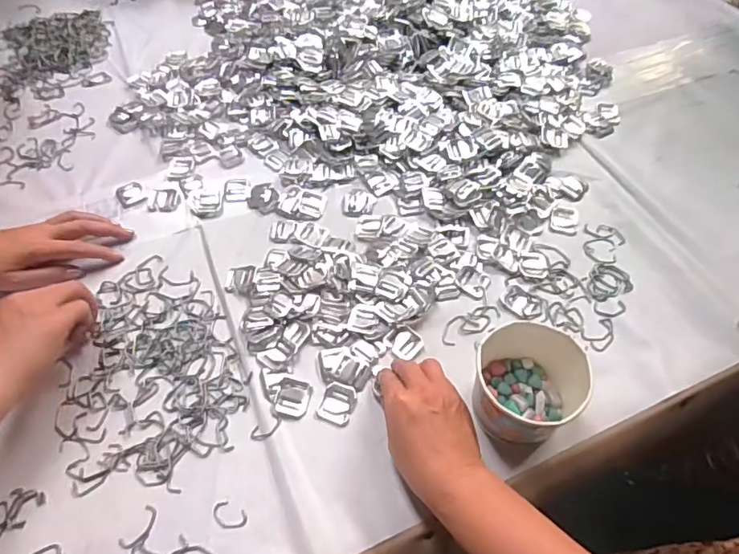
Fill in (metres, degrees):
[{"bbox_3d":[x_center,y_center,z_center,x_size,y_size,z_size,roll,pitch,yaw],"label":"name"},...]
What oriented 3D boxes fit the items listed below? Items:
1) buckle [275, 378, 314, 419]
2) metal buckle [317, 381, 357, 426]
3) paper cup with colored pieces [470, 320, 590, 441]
[{"bbox_3d":[-0.070,0.111,0.469,0.031,0.004,0.034,11,55,9],"label":"buckle"},{"bbox_3d":[-0.029,0.116,0.468,0.030,0.004,0.038,14,55,11],"label":"metal buckle"},{"bbox_3d":[0.138,0.093,0.447,0.099,0.066,0.100,0,54,1],"label":"paper cup with colored pieces"}]

